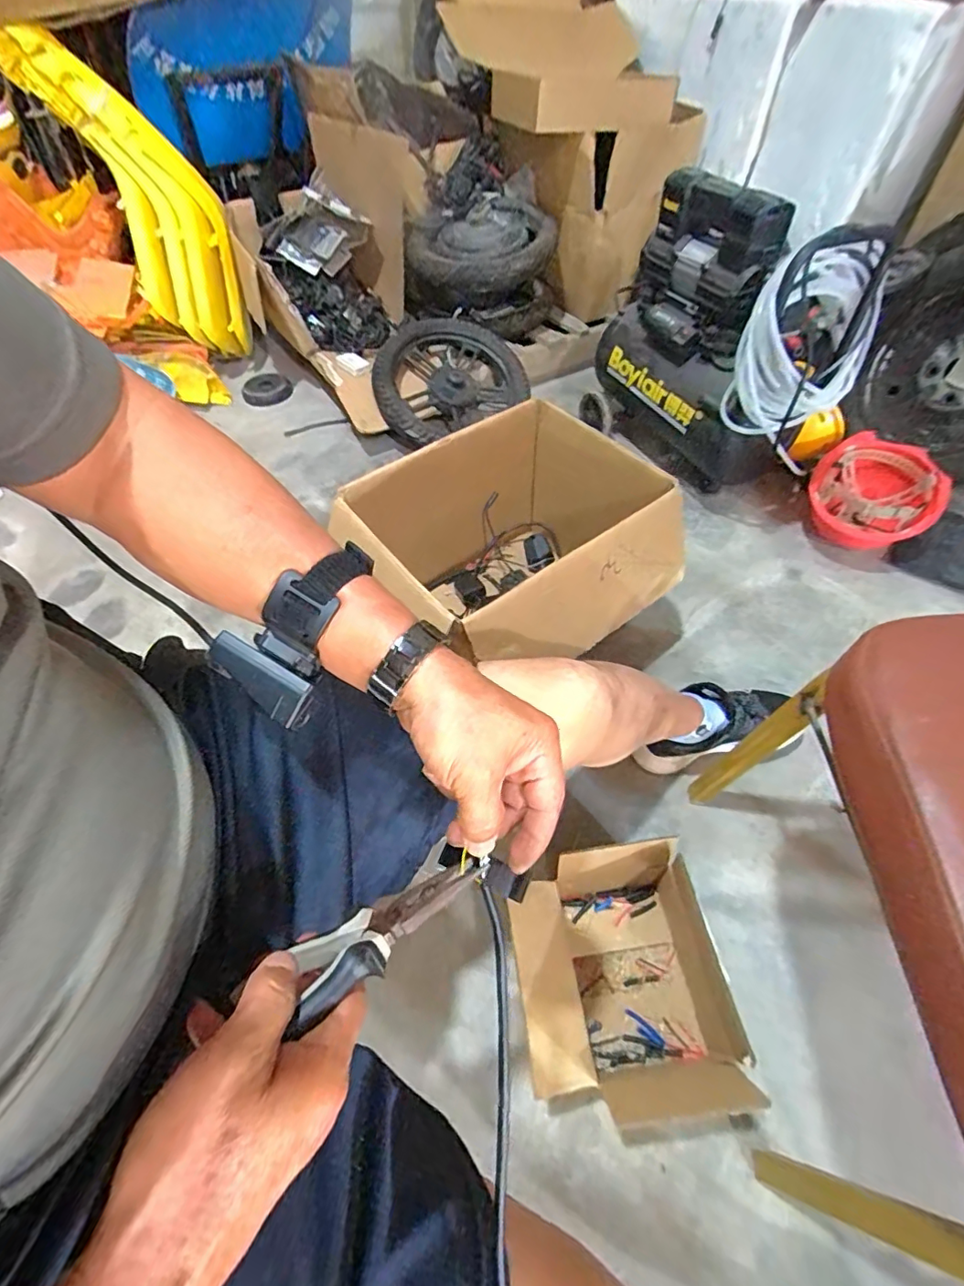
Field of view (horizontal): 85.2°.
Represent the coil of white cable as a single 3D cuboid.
[{"bbox_3d":[0.573,-0.541,0.919,0.199,0.263,0.241,28,60,21],"label":"coil of white cable"}]

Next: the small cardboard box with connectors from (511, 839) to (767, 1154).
[{"bbox_3d":[0.148,0.384,0.598,0.207,0.158,0.244,-6,54,-3],"label":"small cardboard box with connectors"}]

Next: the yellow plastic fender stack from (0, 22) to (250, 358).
[{"bbox_3d":[-0.821,-1.075,1.253,0.258,0.736,0.167,-2,49,32],"label":"yellow plastic fender stack"}]

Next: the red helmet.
[{"bbox_3d":[0.794,-0.293,1.076,0.196,0.141,0.231,-38,61,-23],"label":"red helmet"}]

